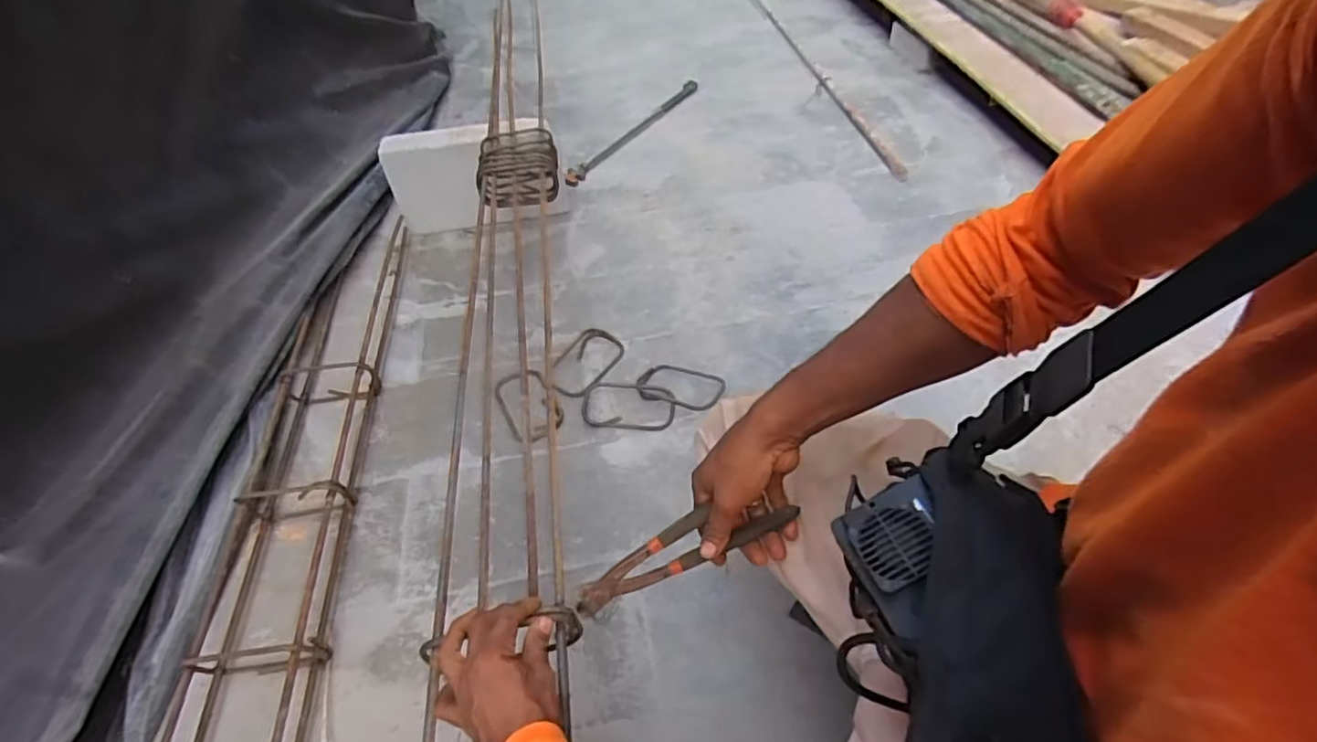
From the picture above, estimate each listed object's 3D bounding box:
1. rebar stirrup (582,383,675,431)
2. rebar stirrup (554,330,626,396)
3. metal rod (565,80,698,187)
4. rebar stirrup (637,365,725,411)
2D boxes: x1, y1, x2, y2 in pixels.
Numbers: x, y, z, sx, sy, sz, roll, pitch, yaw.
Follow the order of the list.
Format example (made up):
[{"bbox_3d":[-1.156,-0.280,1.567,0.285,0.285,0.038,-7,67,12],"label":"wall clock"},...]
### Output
[{"bbox_3d":[-0.049,0.052,1.012,0.151,0.016,0.092,3,49,5],"label":"rebar stirrup"},{"bbox_3d":[-0.129,-0.020,1.080,0.095,0.015,0.152,26,55,24],"label":"rebar stirrup"},{"bbox_3d":[-0.058,-0.636,1.634,0.055,0.029,0.592,25,54,23],"label":"metal rod"},{"bbox_3d":[0.035,0.026,1.024,0.147,0.013,0.087,14,48,31],"label":"rebar stirrup"}]

